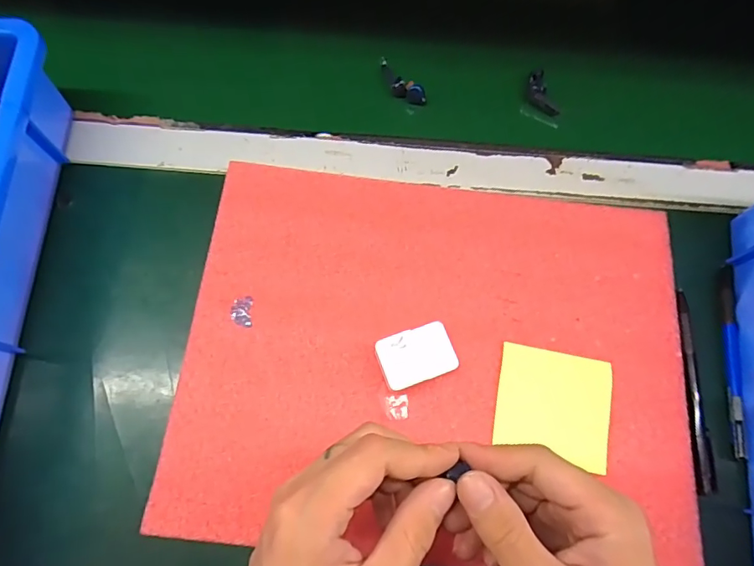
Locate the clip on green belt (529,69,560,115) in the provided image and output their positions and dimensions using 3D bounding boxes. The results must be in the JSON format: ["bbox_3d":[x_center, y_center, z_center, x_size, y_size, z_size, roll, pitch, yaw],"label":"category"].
[{"bbox_3d":[0.142,-0.167,0.424,0.019,0.012,0.048,-10,71,-5],"label":"clip on green belt"}]

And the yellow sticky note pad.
[{"bbox_3d":[0.122,0.084,0.336,0.075,0.009,0.070,12,70,2],"label":"yellow sticky note pad"}]

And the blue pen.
[{"bbox_3d":[0.258,0.053,0.353,0.011,0.005,0.137,9,70,1],"label":"blue pen"}]

